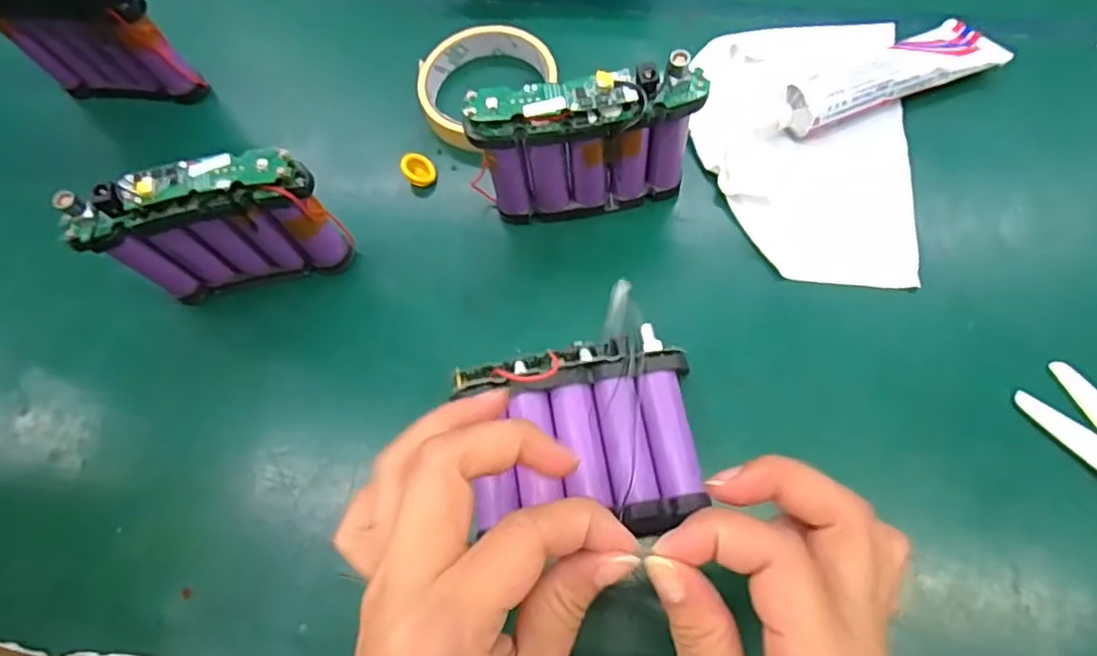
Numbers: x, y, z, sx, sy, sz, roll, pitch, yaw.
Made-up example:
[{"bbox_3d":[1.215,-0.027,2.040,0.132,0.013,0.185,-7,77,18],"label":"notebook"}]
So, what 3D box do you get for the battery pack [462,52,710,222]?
[{"bbox_3d":[0.019,-0.093,0.341,0.113,0.104,0.023,-6,68,3],"label":"battery pack"}]

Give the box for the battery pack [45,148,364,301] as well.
[{"bbox_3d":[-0.173,-0.051,0.339,0.112,0.094,0.023,-13,68,0],"label":"battery pack"}]

